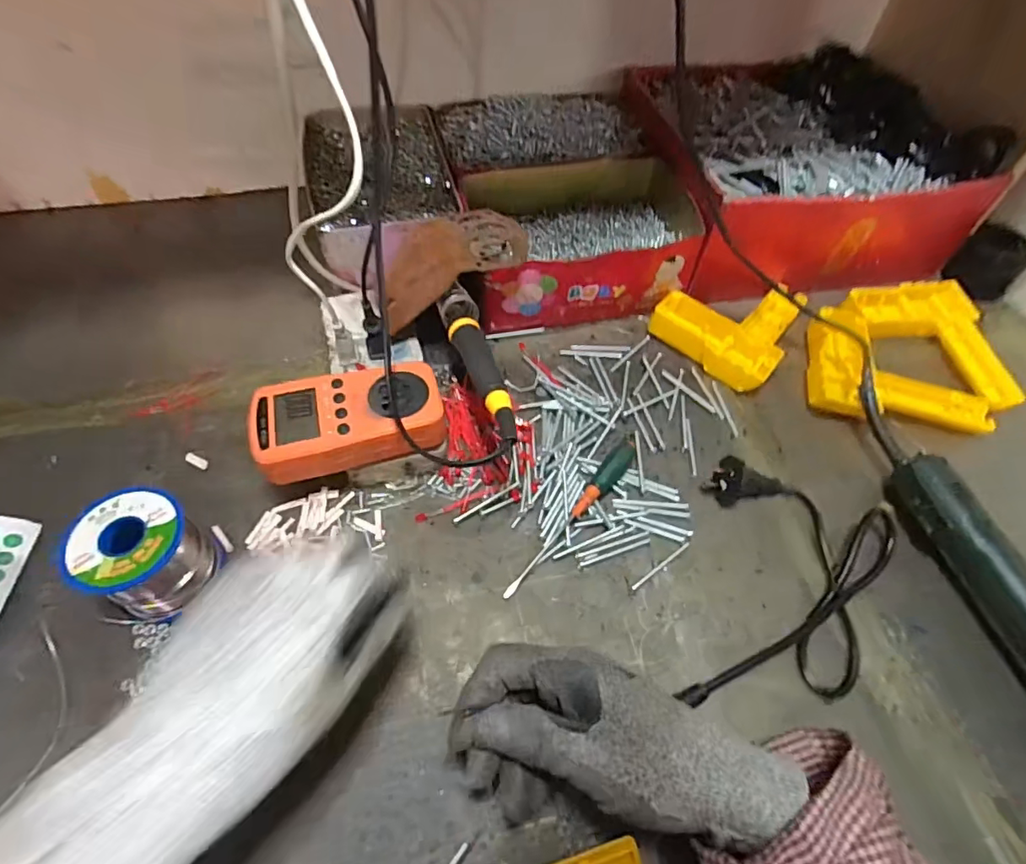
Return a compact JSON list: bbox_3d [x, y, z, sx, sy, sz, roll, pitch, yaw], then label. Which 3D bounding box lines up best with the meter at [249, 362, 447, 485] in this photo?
[{"bbox_3d":[-0.113,-0.007,0.379,0.125,0.028,0.074,-13,57,-13],"label":"meter"}]

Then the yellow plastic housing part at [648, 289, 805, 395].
[{"bbox_3d":[0.216,-0.112,0.519,0.115,0.026,0.143,36,61,21],"label":"yellow plastic housing part"}]

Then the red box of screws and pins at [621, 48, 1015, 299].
[{"bbox_3d":[0.291,-0.290,0.580,0.296,0.112,0.283,-9,55,-9],"label":"red box of screws and pins"}]

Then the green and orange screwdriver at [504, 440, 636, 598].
[{"bbox_3d":[0.047,0.060,0.391,0.015,0.020,0.150,33,60,20],"label":"green and orange screwdriver"}]

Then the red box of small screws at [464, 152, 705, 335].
[{"bbox_3d":[0.076,-0.188,0.535,0.220,0.081,0.156,-8,55,-8],"label":"red box of small screws"}]

